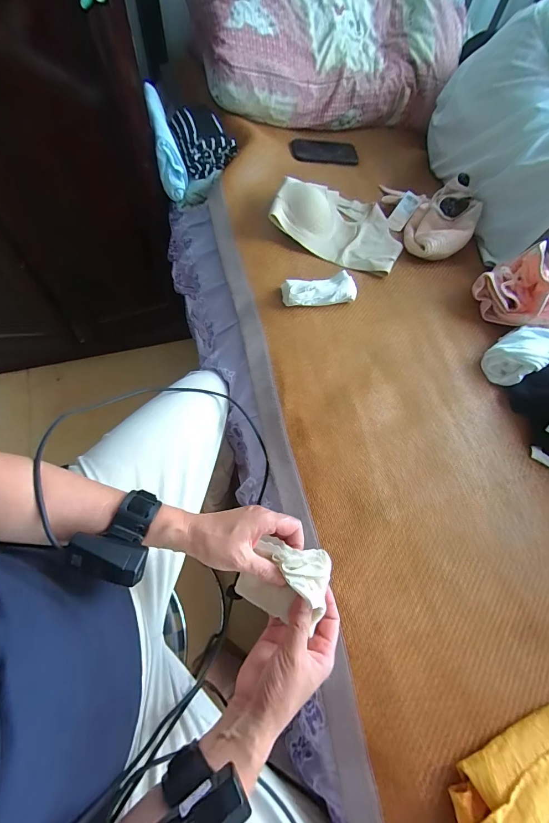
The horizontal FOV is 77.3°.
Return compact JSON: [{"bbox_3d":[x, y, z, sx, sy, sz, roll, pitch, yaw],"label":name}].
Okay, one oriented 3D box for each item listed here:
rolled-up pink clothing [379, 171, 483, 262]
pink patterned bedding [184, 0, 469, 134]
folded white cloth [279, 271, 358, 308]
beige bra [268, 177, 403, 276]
[{"bbox_3d":[0.362,-0.447,0.765,0.175,0.075,0.242,-10,65,-8],"label":"rolled-up pink clothing"},{"bbox_3d":[0.146,-0.977,0.913,0.662,0.233,0.363,-9,66,-9],"label":"pink patterned bedding"},{"bbox_3d":[0.086,-0.230,0.659,0.140,0.036,0.049,-8,65,-8],"label":"folded white cloth"},{"bbox_3d":[0.153,-0.424,0.737,0.264,0.070,0.209,24,65,8],"label":"beige bra"}]

